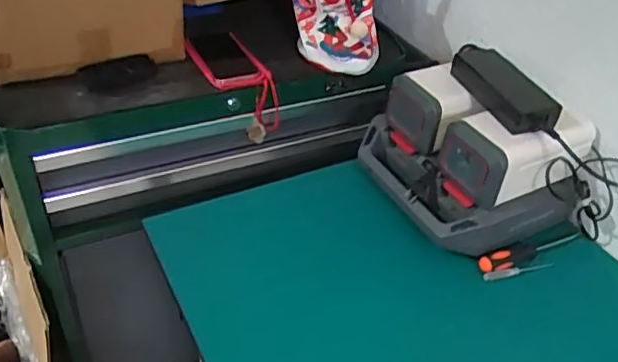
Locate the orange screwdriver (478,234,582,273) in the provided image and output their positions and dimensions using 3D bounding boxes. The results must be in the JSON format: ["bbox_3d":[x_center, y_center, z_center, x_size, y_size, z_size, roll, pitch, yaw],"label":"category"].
[{"bbox_3d":[0.316,0.097,0.812,0.180,0.021,0.023,-12,42,-21],"label":"orange screwdriver"}]

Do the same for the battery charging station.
[{"bbox_3d":[0.248,-0.052,0.843,0.249,0.166,0.256,-11,42,-20],"label":"battery charging station"}]

